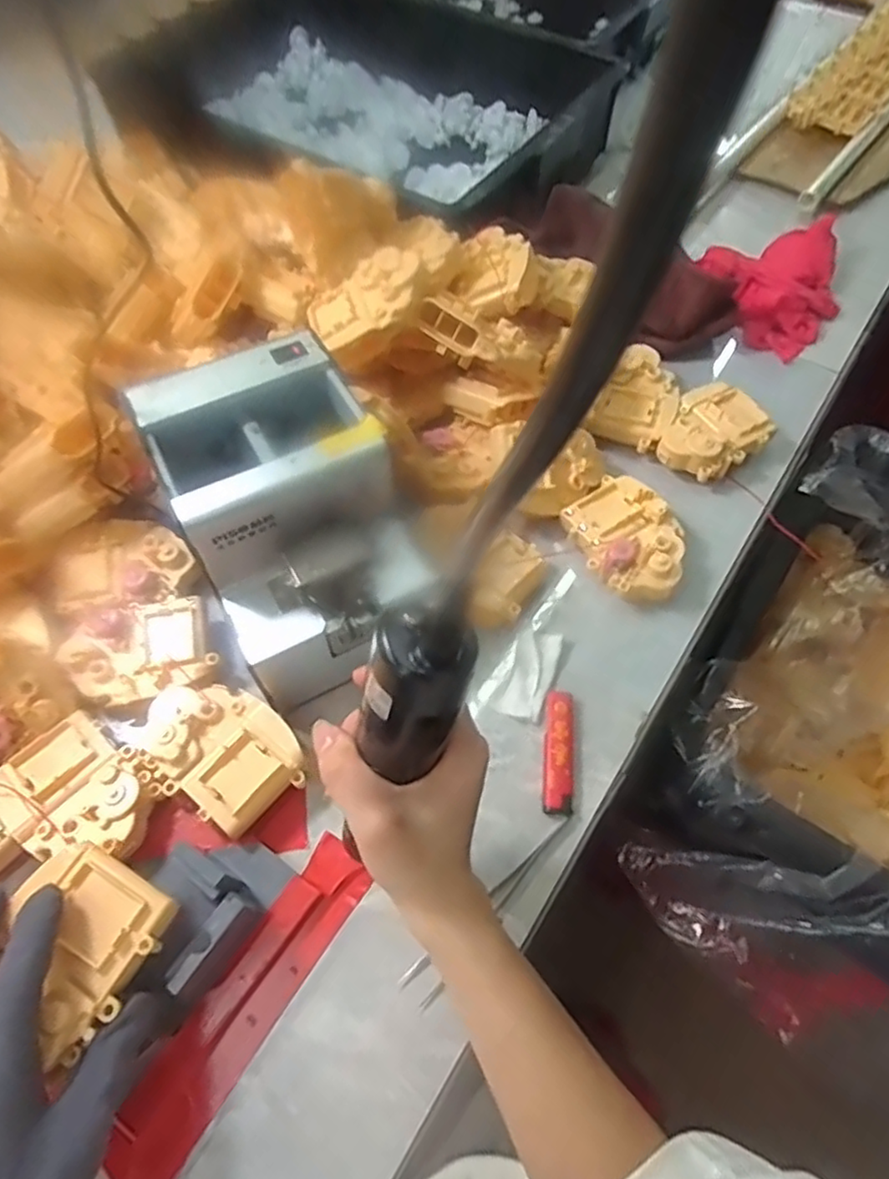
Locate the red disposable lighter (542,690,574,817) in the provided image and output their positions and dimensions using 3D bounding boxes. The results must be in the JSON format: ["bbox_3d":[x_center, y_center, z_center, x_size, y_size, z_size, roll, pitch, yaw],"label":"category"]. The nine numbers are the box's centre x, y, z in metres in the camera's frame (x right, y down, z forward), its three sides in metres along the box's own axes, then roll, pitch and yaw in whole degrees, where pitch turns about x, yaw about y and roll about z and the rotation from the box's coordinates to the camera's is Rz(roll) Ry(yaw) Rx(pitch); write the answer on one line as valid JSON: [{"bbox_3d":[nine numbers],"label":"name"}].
[{"bbox_3d":[0.074,0.103,0.423,0.019,0.008,0.081,5,59,3],"label":"red disposable lighter"}]

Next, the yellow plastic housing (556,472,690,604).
[{"bbox_3d":[0.136,-0.036,0.489,0.068,0.036,0.100,-28,63,-16],"label":"yellow plastic housing"}]

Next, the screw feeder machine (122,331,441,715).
[{"bbox_3d":[-0.089,-0.042,0.412,0.132,0.115,0.185,-22,62,-12],"label":"screw feeder machine"}]

